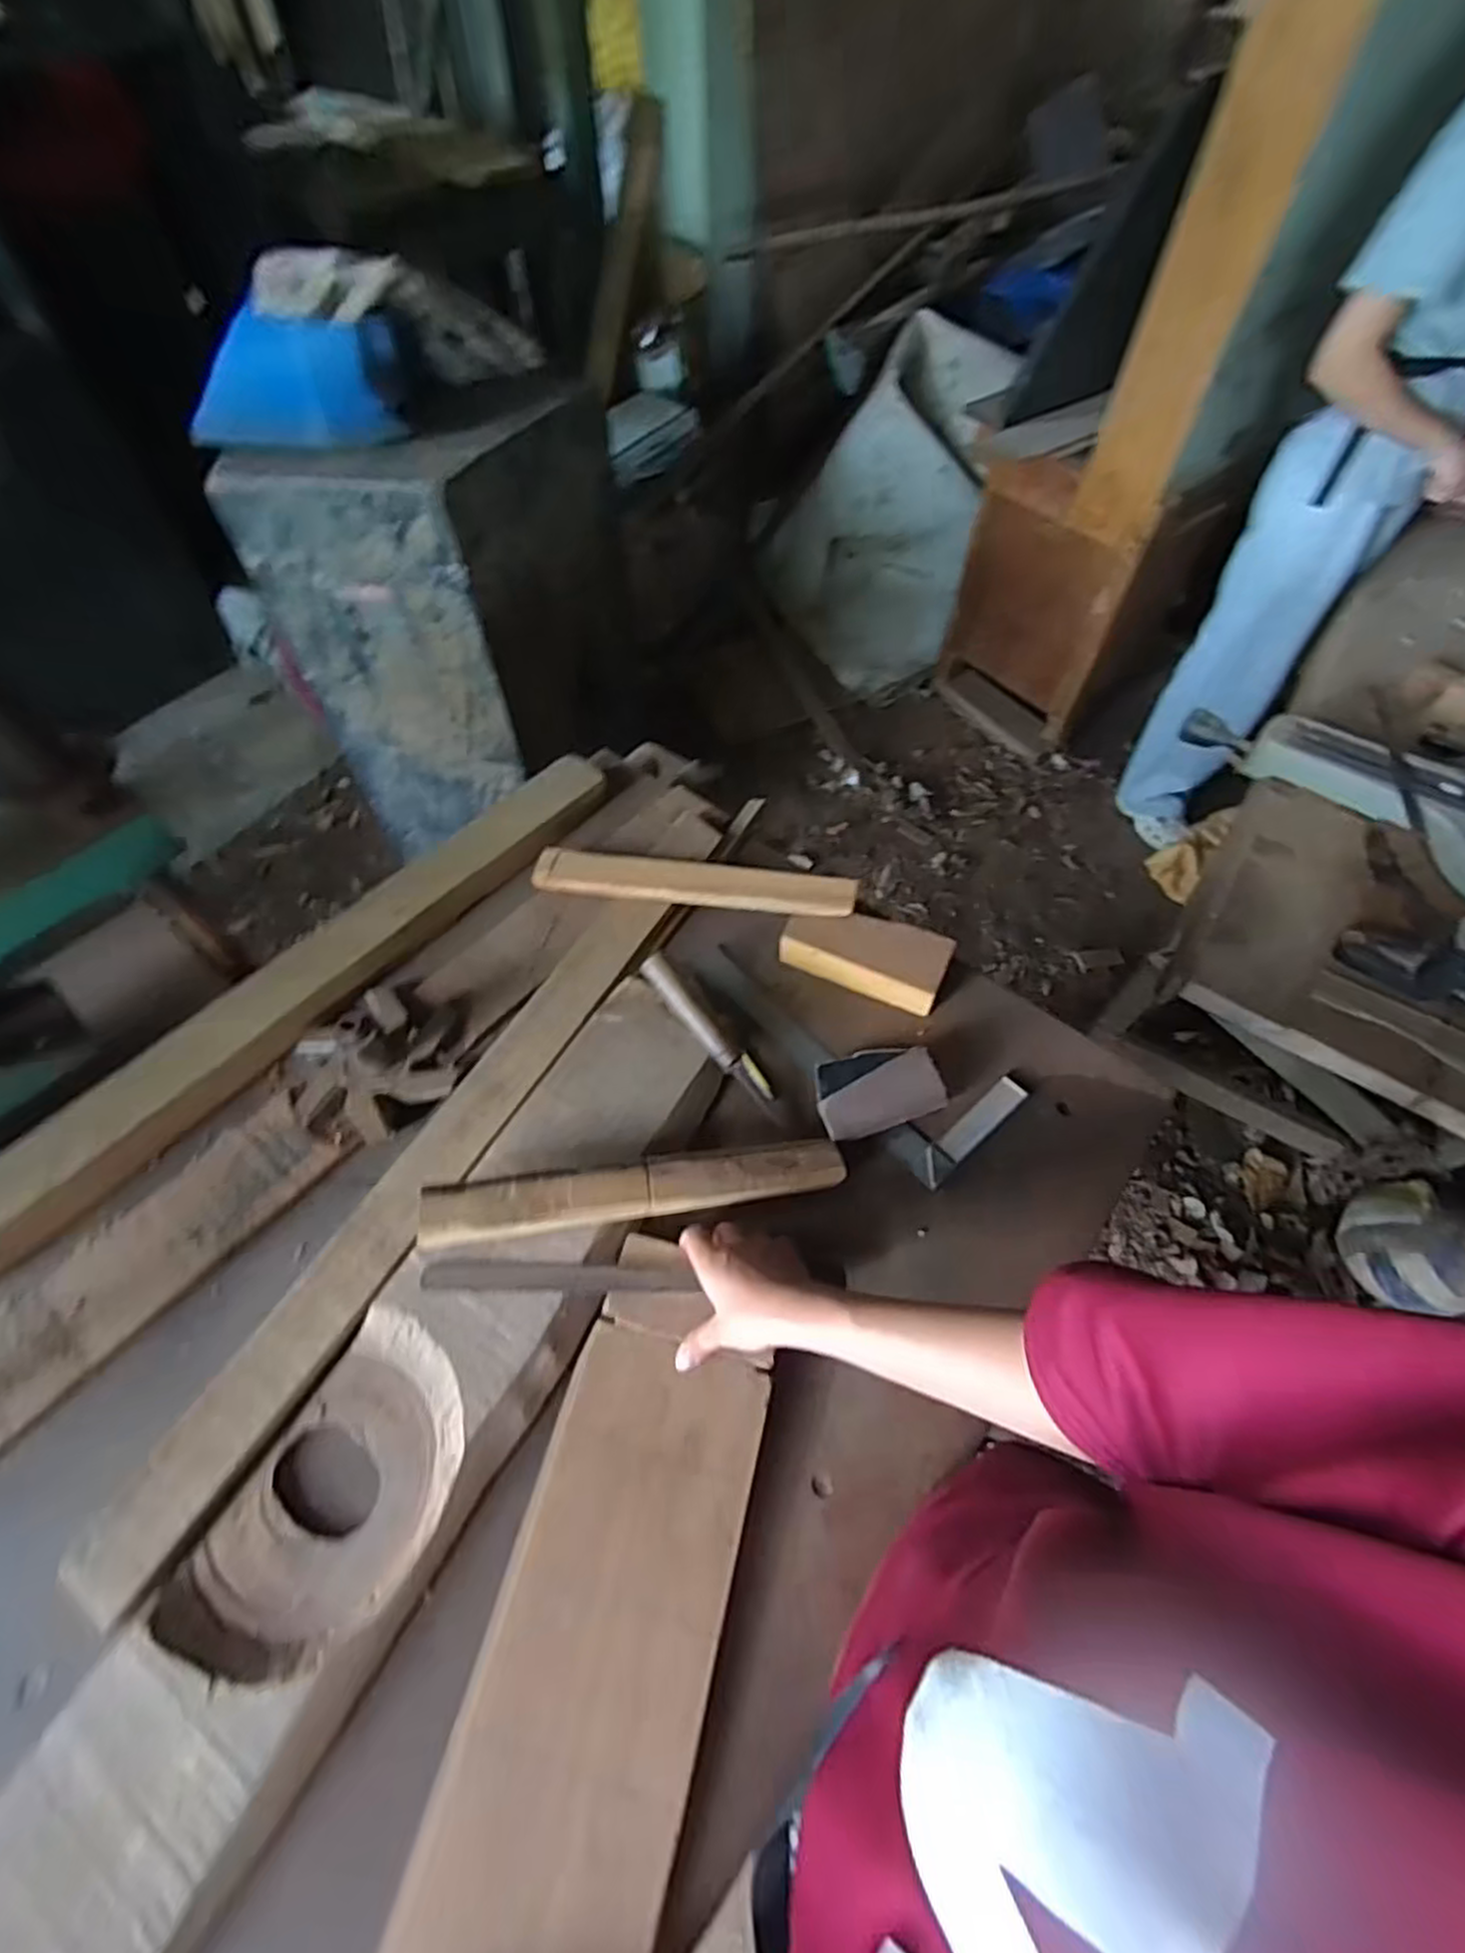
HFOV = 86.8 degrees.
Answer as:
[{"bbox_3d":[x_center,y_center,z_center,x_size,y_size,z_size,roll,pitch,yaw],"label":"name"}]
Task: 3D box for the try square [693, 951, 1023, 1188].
[{"bbox_3d":[0.104,0.047,0.701,0.116,0.014,0.296,-37,63,-22],"label":"try square"}]

